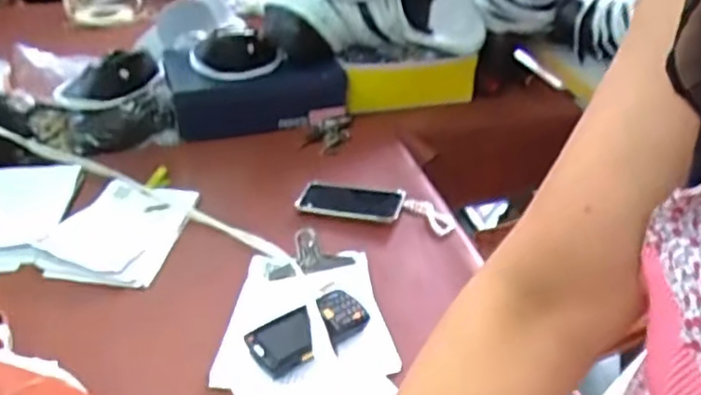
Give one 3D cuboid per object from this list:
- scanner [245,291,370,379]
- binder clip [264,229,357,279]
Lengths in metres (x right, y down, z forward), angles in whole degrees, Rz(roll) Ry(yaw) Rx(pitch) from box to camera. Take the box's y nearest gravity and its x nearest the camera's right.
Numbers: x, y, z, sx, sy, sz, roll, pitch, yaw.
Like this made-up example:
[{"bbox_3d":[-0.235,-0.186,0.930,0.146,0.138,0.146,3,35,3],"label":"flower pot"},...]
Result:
[{"bbox_3d":[-0.049,0.156,0.756,0.144,0.023,0.072,-25,42,-33],"label":"scanner"},{"bbox_3d":[-0.059,0.073,0.862,0.116,0.035,0.046,-9,35,-14],"label":"binder clip"}]

